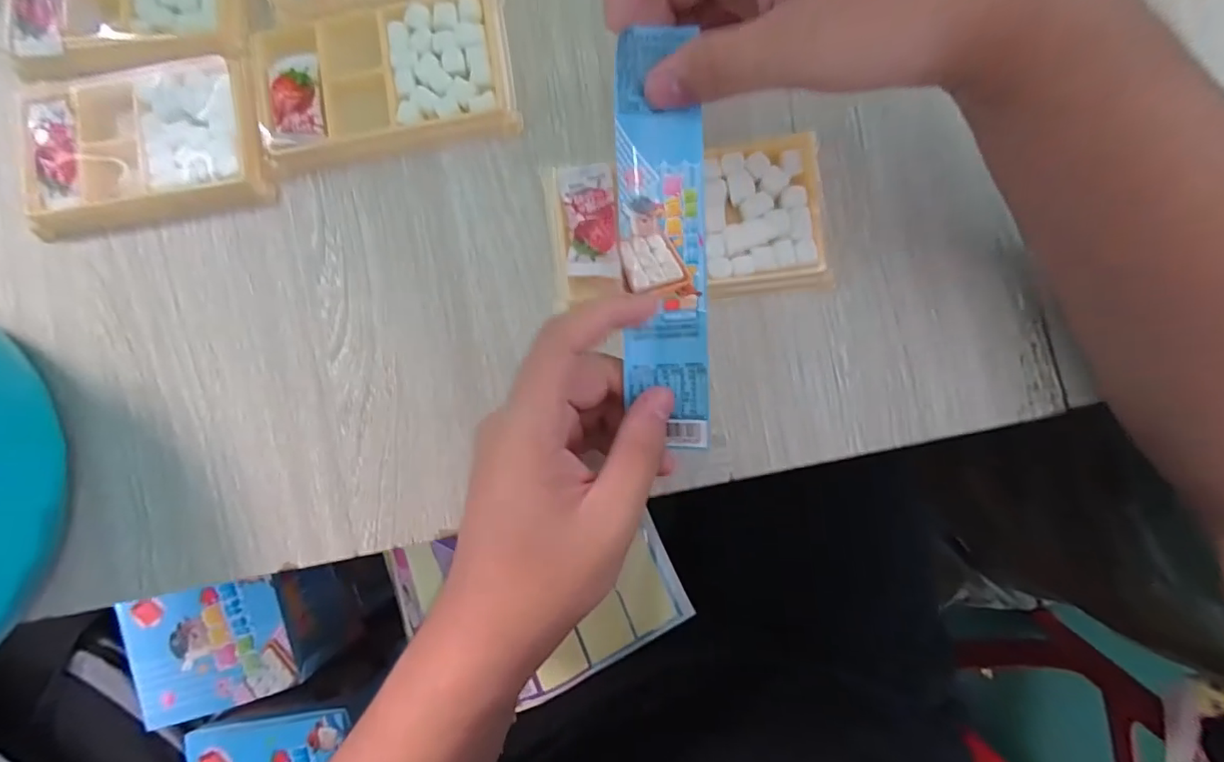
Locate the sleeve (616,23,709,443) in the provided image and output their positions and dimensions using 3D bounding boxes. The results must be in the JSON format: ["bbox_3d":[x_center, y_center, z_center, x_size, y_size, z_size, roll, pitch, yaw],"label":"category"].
[{"bbox_3d":[0.021,-0.055,0.221,0.038,0.009,0.162,-6,95,4],"label":"sleeve"}]

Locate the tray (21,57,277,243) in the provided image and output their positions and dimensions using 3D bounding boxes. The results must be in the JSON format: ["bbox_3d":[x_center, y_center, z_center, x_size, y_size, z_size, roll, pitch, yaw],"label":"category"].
[{"bbox_3d":[-0.257,-0.129,0.298,0.137,0.010,0.080,-7,88,4],"label":"tray"}]

